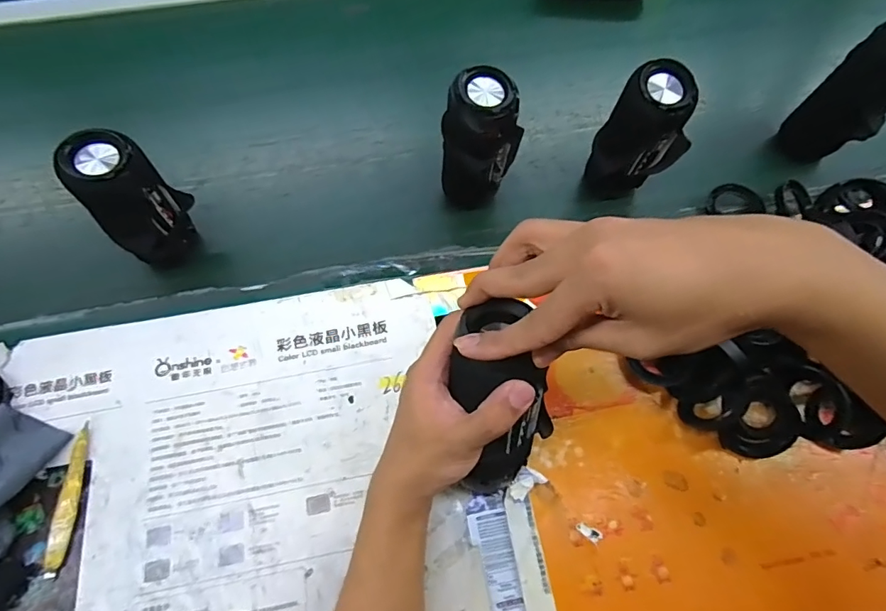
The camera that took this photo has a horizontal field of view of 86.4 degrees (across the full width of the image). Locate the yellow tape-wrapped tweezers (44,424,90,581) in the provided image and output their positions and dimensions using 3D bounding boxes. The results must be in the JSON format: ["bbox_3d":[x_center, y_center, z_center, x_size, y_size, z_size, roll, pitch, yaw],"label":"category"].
[{"bbox_3d":[-0.316,0.161,0.398,0.017,0.010,0.117,-5,64,-2],"label":"yellow tape-wrapped tweezers"}]

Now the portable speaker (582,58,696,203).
[{"bbox_3d":[0.203,-0.167,0.489,0.075,0.146,0.060,-19,66,-8],"label":"portable speaker"}]

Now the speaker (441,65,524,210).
[{"bbox_3d":[0.037,-0.157,0.483,0.060,0.149,0.070,35,69,16],"label":"speaker"}]

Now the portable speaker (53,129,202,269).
[{"bbox_3d":[-0.287,-0.094,0.451,0.067,0.139,0.073,40,71,17],"label":"portable speaker"}]

